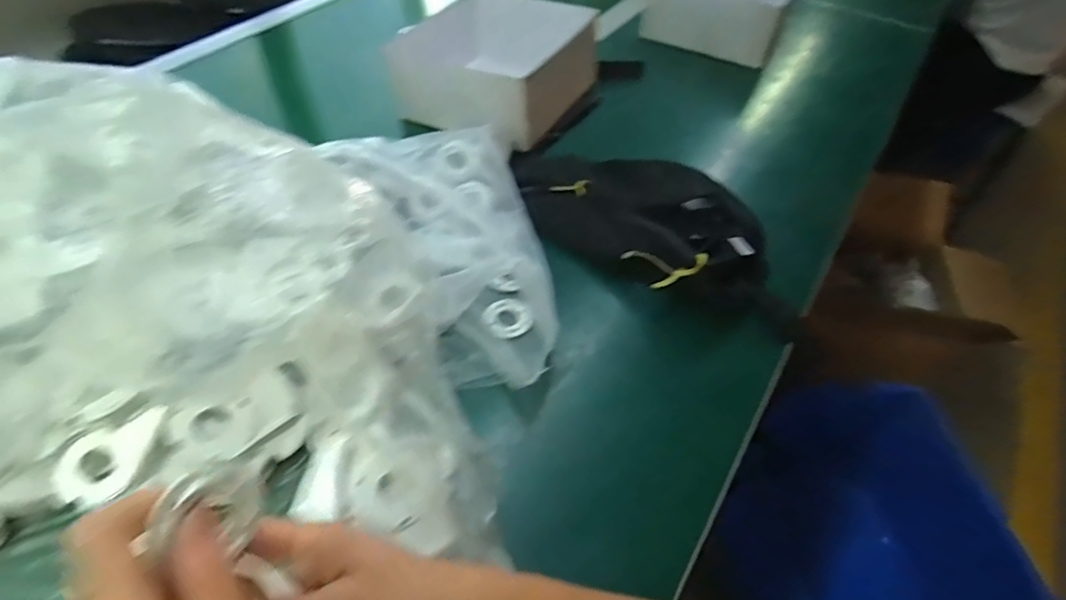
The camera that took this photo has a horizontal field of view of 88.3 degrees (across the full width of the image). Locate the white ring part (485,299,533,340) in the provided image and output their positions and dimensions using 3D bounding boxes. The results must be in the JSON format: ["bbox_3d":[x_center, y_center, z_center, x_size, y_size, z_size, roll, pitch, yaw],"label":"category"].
[{"bbox_3d":[-0.024,0.017,0.519,0.042,0.016,0.044,-6,51,-7],"label":"white ring part"}]

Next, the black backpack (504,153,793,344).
[{"bbox_3d":[0.126,-0.086,0.585,0.180,0.069,0.280,-34,59,-26],"label":"black backpack"}]

